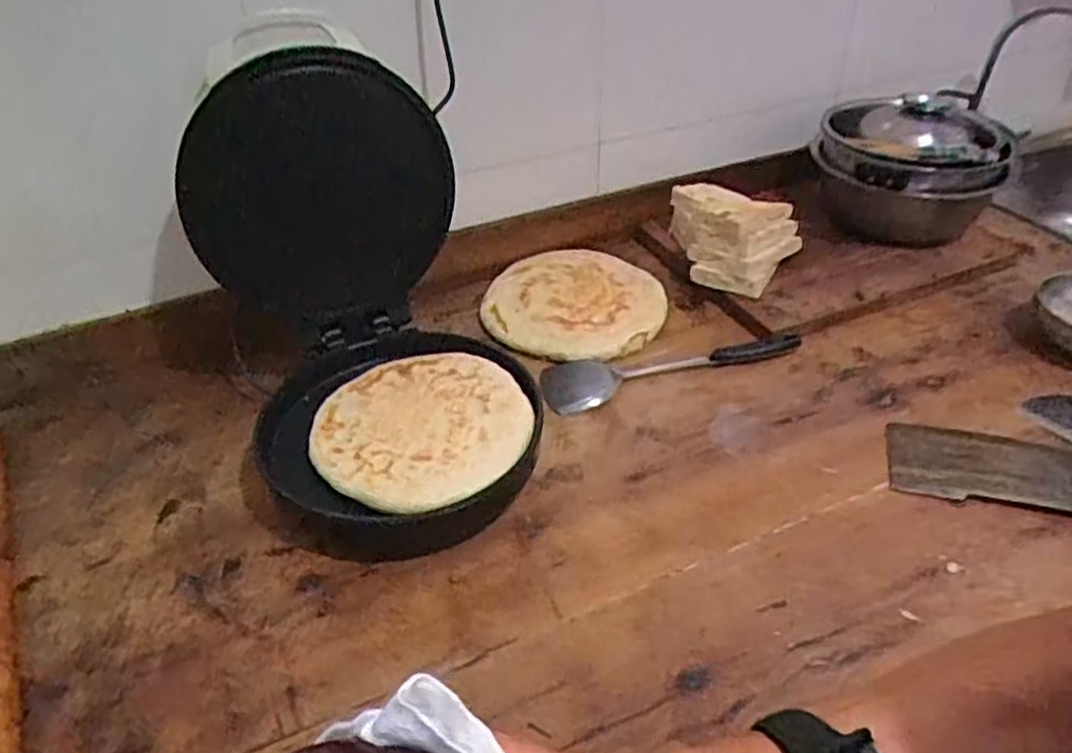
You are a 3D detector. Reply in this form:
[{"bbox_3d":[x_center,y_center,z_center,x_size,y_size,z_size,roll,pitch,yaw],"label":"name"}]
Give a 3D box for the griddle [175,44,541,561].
[{"bbox_3d":[-0.166,-0.078,0.759,0.281,0.357,0.354,-13,40,-15],"label":"griddle"}]

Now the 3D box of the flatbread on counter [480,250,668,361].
[{"bbox_3d":[0.051,-0.102,1.074,0.244,0.018,0.226,-9,46,-6],"label":"flatbread on counter"}]

